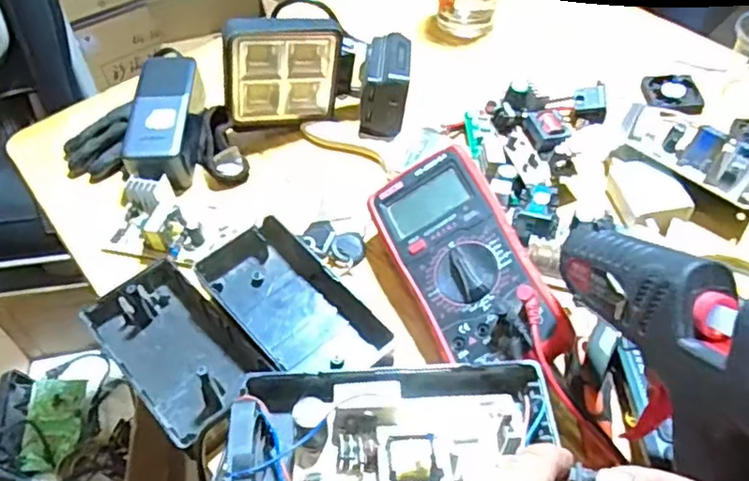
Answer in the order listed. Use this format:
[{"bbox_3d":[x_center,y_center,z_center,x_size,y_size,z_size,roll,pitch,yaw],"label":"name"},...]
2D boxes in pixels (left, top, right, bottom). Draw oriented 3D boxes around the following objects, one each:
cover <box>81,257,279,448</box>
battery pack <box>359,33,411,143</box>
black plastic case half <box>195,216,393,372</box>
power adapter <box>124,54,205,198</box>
[{"bbox_3d":[-0.147,0.079,0.474,0.079,0.032,0.145,-37,57,-23],"label":"cover"},{"bbox_3d":[0.011,-0.149,0.616,0.048,0.066,0.087,1,51,5],"label":"battery pack"},{"bbox_3d":[-0.063,0.045,0.486,0.074,0.034,0.157,-39,58,-24],"label":"black plastic case half"},{"bbox_3d":[-0.197,-0.116,0.609,0.054,0.050,0.135,-1,63,4],"label":"power adapter"}]

